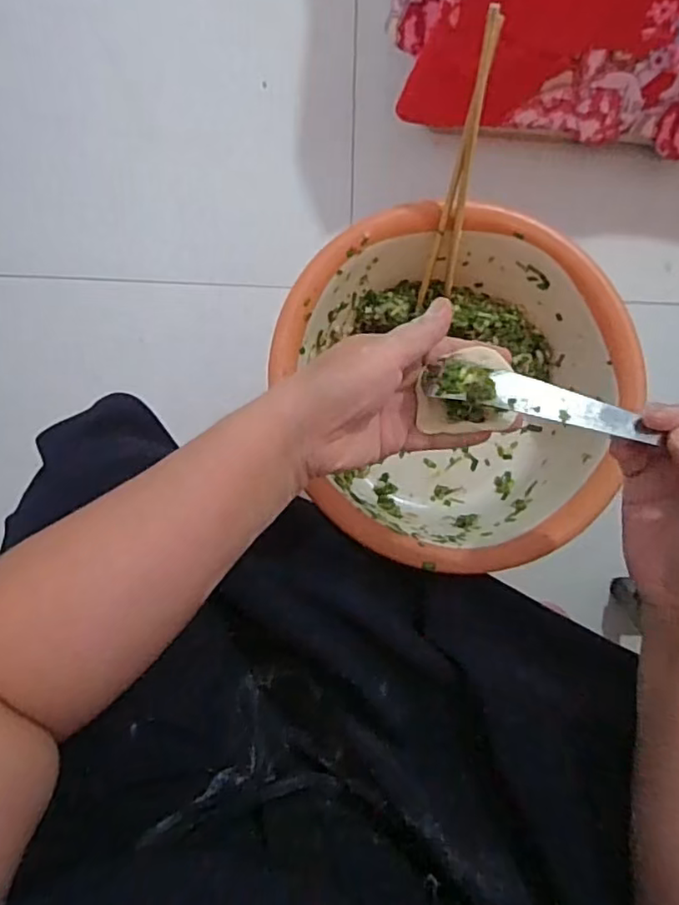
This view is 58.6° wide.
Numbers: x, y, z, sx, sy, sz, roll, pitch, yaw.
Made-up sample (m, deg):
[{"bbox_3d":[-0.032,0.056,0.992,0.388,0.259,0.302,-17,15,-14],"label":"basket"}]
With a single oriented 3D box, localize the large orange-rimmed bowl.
[{"bbox_3d":[0.086,-0.050,0.523,0.274,0.113,0.283,0,83,-3],"label":"large orange-rimmed bowl"}]

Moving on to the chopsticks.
[{"bbox_3d":[0.092,-0.206,0.458,0.029,0.217,0.020,1,52,-3],"label":"chopsticks"}]

